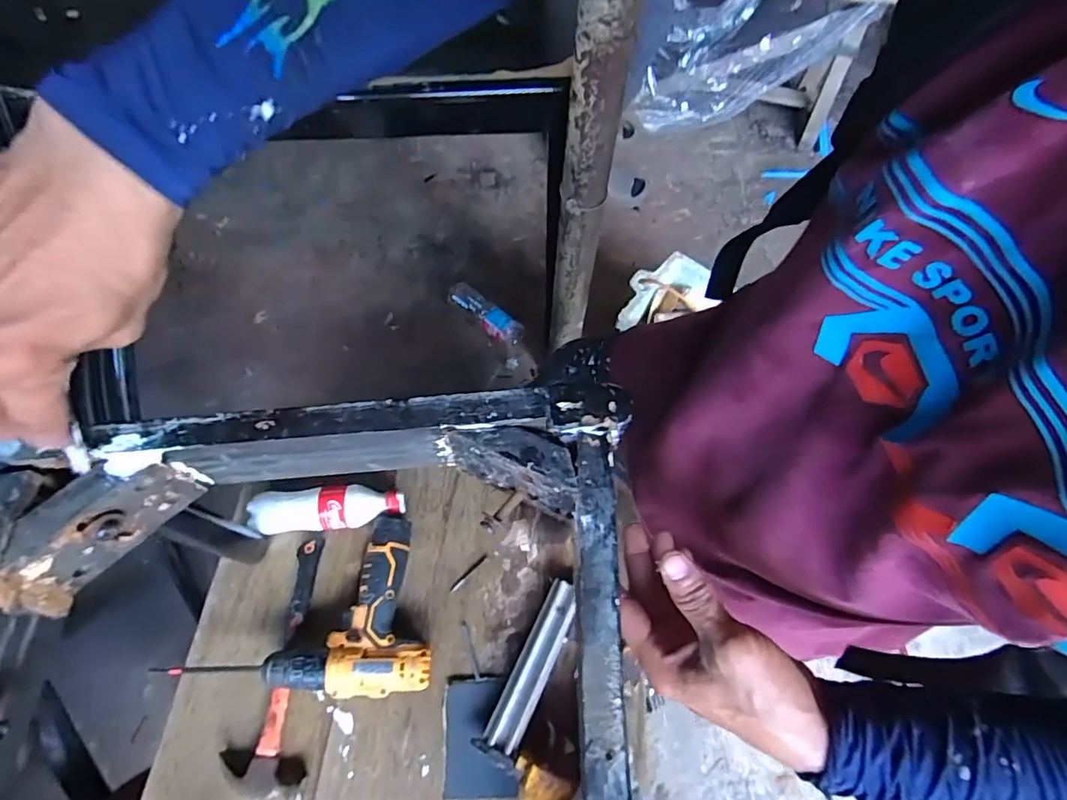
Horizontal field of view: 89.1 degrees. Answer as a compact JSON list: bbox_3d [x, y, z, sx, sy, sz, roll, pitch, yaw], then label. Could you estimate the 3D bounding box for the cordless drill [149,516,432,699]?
[{"bbox_3d":[-0.270,0.270,0.662,0.284,0.057,0.210,-7,63,-5],"label":"cordless drill"}]

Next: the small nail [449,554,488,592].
[{"bbox_3d":[-0.085,0.228,0.714,0.065,0.004,0.008,-41,70,-19],"label":"small nail"}]

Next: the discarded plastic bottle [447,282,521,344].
[{"bbox_3d":[-0.139,-0.235,1.434,0.261,0.060,0.072,41,69,18],"label":"discarded plastic bottle"}]

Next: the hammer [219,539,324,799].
[{"bbox_3d":[-0.310,0.314,0.651,0.092,0.023,0.275,-5,63,-3],"label":"hammer"}]

